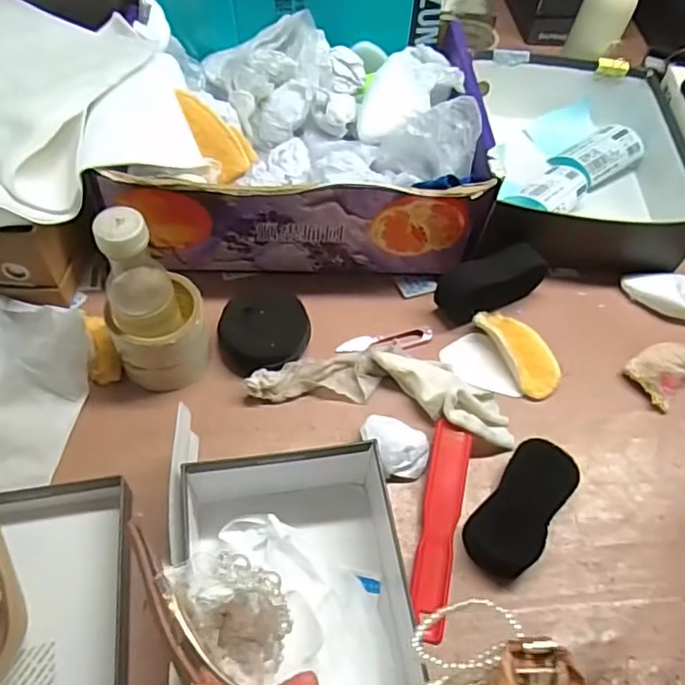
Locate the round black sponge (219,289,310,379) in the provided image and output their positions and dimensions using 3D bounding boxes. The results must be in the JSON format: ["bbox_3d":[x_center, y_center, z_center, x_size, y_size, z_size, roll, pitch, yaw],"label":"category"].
[{"bbox_3d":[-0.083,-0.013,0.626,0.092,0.042,0.088,2,56,-4],"label":"round black sponge"}]

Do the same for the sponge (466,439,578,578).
[{"bbox_3d":[0.164,0.148,0.544,0.061,0.030,0.127,36,60,18],"label":"sponge"}]

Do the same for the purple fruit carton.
[{"bbox_3d":[-0.046,-0.228,0.698,0.386,0.148,0.273,0,56,-5],"label":"purple fruit carton"}]

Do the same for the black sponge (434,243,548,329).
[{"bbox_3d":[0.165,-0.064,0.661,0.127,0.061,0.049,-23,60,-4],"label":"black sponge"}]

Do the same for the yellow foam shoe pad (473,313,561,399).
[{"bbox_3d":[0.189,0.008,0.639,0.046,0.025,0.109,-32,78,-23],"label":"yellow foam shoe pad"}]

